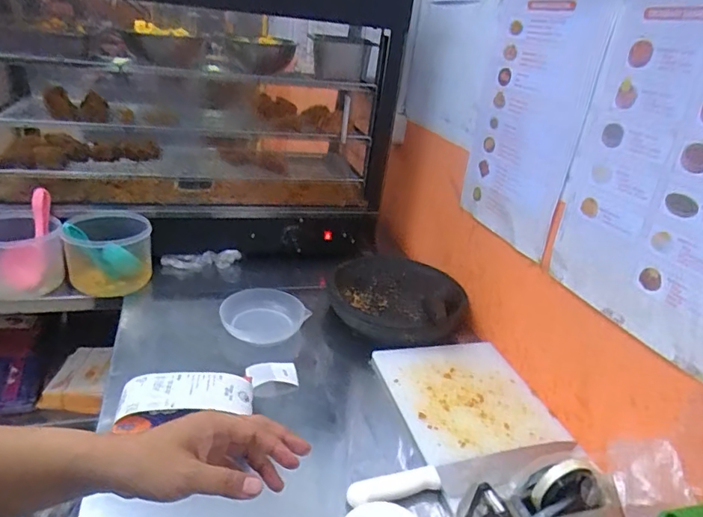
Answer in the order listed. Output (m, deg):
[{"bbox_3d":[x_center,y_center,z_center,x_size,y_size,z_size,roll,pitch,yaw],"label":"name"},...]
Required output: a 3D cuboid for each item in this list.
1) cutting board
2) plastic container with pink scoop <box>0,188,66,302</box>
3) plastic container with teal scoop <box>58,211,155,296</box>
[{"bbox_3d":[0.191,0.233,0.856,0.244,0.014,0.263,-1,27,-17],"label":"cutting board"},{"bbox_3d":[-0.673,-0.023,1.003,0.159,0.151,0.155,-11,32,-32],"label":"plastic container with pink scoop"},{"bbox_3d":[-0.522,-0.008,1.075,0.163,0.150,0.140,-10,31,-32],"label":"plastic container with teal scoop"}]

